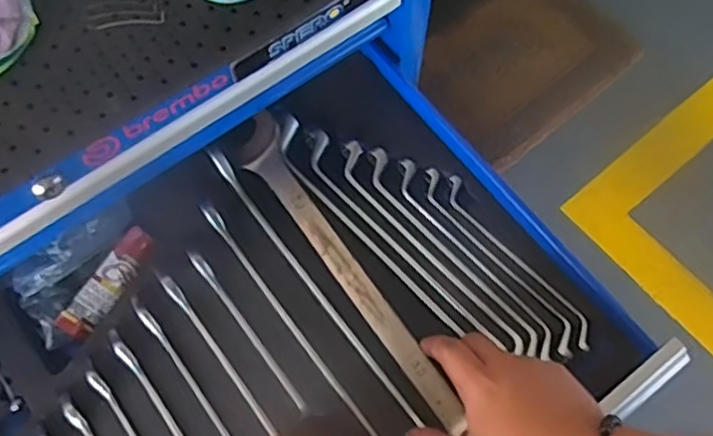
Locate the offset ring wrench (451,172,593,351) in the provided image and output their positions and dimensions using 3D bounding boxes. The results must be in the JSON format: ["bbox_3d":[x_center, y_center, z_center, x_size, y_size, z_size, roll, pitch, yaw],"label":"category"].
[{"bbox_3d":[0.134,0.034,0.559,0.022,0.009,0.180,-34,69,-13],"label":"offset ring wrench"}]

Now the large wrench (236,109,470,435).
[{"bbox_3d":[-0.010,0.036,0.541,0.038,0.009,0.297,-32,73,-13],"label":"large wrench"}]

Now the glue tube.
[{"bbox_3d":[-0.205,0.052,0.553,0.025,0.024,0.101,26,69,12],"label":"glue tube"}]

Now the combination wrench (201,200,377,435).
[{"bbox_3d":[-0.042,0.093,0.517,0.013,0.027,0.278,-34,69,-13],"label":"combination wrench"}]

